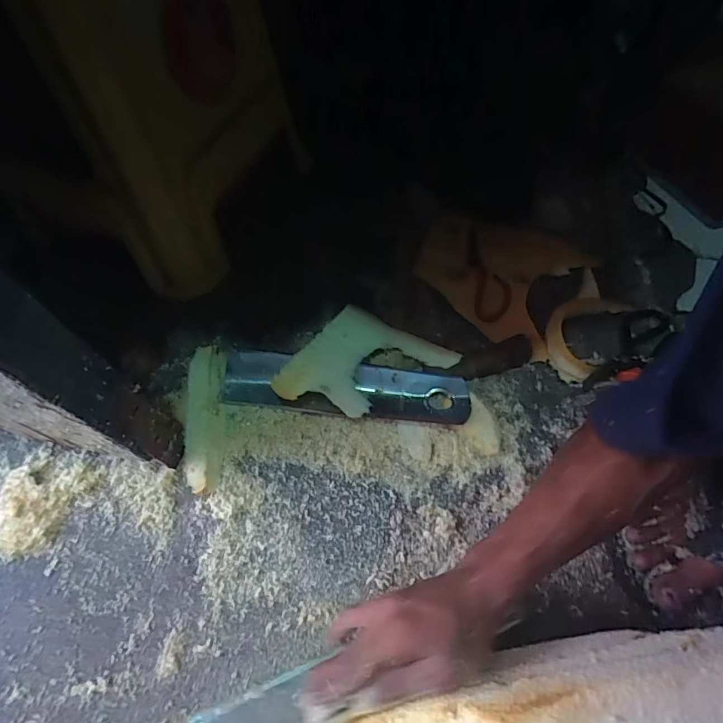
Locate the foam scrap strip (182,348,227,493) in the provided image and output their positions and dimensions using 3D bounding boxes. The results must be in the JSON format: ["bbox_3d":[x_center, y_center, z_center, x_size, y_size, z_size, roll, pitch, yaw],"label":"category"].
[{"bbox_3d":[-0.198,0.065,0.553,0.048,0.018,0.196,-5,59,-3],"label":"foam scrap strip"}]

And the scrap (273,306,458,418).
[{"bbox_3d":[0.006,0.010,0.558,0.173,0.038,0.175,28,63,16],"label":"scrap"}]

